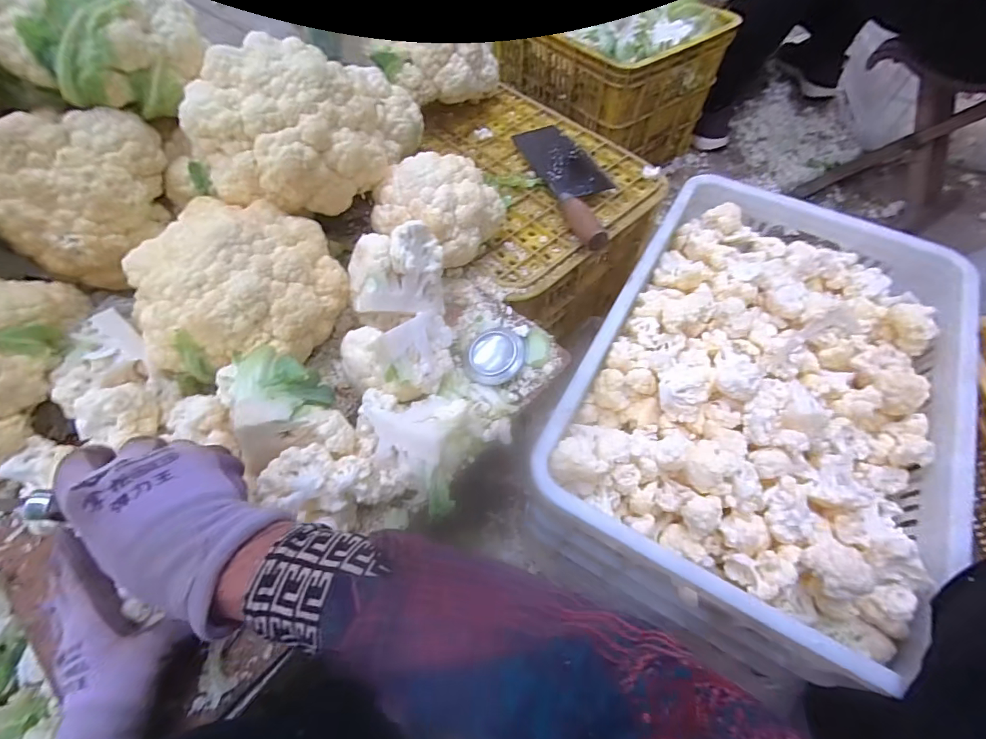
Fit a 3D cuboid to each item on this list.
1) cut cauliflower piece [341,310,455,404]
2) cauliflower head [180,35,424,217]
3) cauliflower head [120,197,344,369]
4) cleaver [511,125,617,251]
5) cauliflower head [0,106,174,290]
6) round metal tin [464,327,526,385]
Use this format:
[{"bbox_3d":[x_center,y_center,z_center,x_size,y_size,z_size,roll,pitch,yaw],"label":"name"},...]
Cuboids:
[{"bbox_3d":[-0.085,-0.017,0.416,0.105,0.066,0.079,-19,61,-12],"label":"cut cauliflower piece"},{"bbox_3d":[-0.194,-0.244,0.448,0.140,0.115,0.190,31,63,16],"label":"cauliflower head"},{"bbox_3d":[-0.241,-0.080,0.413,0.165,0.085,0.151,0,59,-1],"label":"cauliflower head"},{"bbox_3d":[0.112,-0.271,0.615,0.090,0.035,0.285,-15,60,-10],"label":"cleaver"},{"bbox_3d":[-0.412,-0.177,0.446,0.132,0.124,0.140,0,59,-1],"label":"cauliflower head"},{"bbox_3d":[0.001,-0.015,0.459,0.060,0.031,0.062,0,59,-1],"label":"round metal tin"}]

